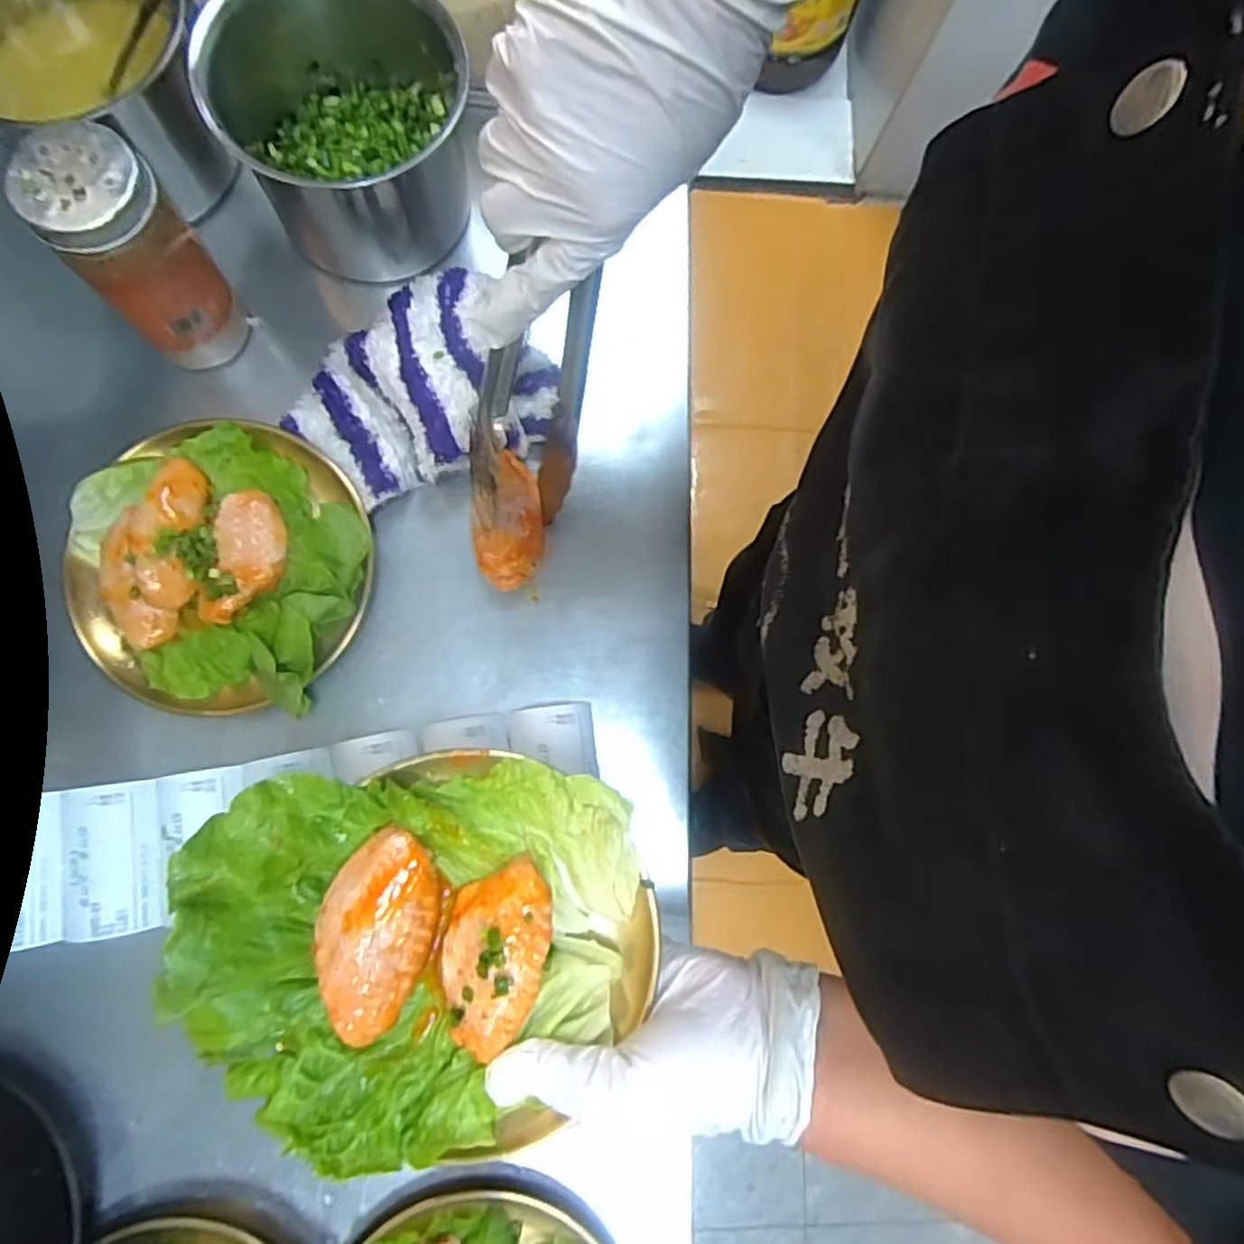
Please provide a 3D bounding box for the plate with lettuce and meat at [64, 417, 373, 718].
[{"bbox_3d":[-0.226,-0.034,0.401,0.156,0.034,0.161,0,80,-1],"label":"plate with lettuce and meat"}]

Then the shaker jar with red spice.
[{"bbox_3d":[-0.247,-0.186,0.378,0.062,0.118,0.061,0,80,-1],"label":"shaker jar with red spice"}]

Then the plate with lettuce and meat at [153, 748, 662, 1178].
[{"bbox_3d":[-0.081,0.137,0.302,0.184,0.050,0.156,2,80,-1],"label":"plate with lettuce and meat"}]

